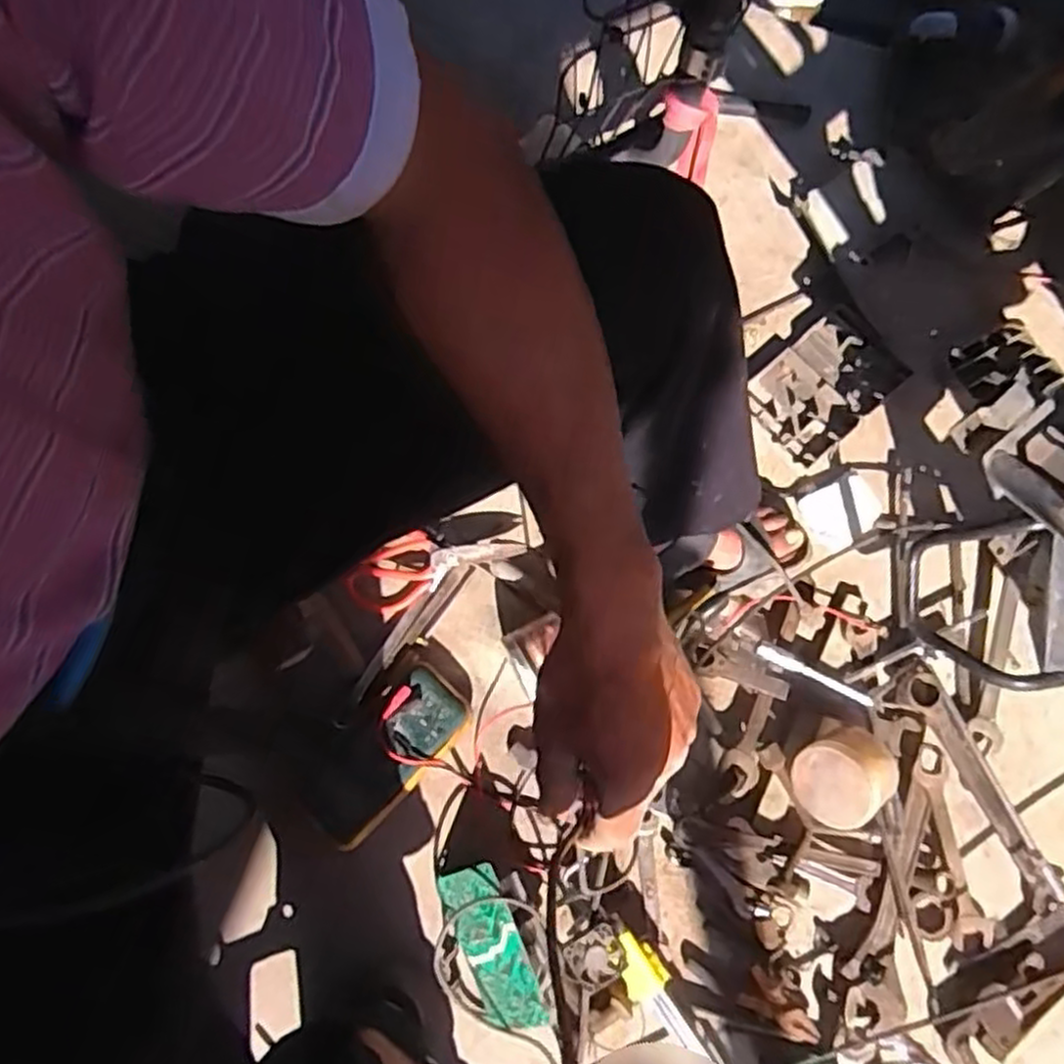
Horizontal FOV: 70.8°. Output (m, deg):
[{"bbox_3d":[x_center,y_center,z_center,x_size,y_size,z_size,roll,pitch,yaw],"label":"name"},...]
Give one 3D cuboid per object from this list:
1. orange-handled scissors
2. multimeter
[{"bbox_3d":[-0.115,0.031,0.849,0.193,0.024,0.077,-26,75,-6],"label":"orange-handled scissors"},{"bbox_3d":[-0.157,0.230,0.783,0.097,0.051,0.190,41,79,11],"label":"multimeter"}]

